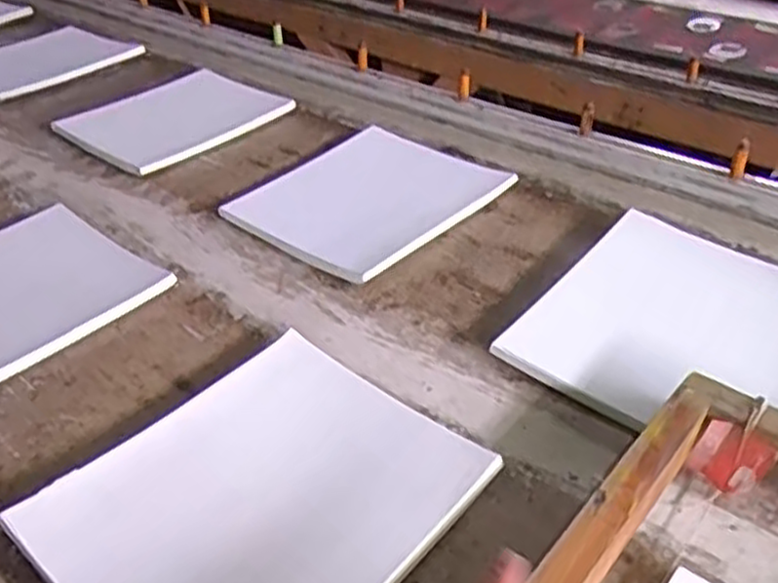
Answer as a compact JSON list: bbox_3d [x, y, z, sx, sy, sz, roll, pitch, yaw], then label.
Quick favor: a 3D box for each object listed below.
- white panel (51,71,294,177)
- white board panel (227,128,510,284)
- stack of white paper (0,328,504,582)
[{"bbox_3d":[-0.314,-0.258,1.095,0.231,0.012,0.266,26,45,33],"label":"white panel"},{"bbox_3d":[-0.025,-0.117,0.895,0.235,0.021,0.270,26,45,33],"label":"white board panel"},{"bbox_3d":[-0.094,0.151,0.546,0.234,0.030,0.264,26,45,33],"label":"stack of white paper"}]

